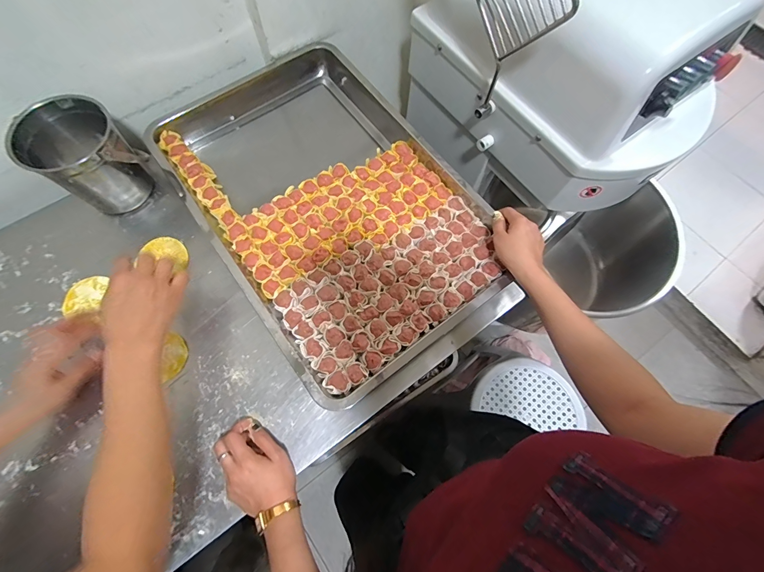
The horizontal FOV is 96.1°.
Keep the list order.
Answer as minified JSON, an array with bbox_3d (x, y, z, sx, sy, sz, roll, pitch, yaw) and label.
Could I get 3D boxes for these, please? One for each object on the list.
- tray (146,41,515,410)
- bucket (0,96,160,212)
[{"bbox_3d":[-0.096,-0.152,0.590,0.387,0.064,0.598,-35,75,-12],"label":"tray"},{"bbox_3d":[-0.461,-0.202,0.549,0.128,0.143,0.128,0,71,-1],"label":"bucket"}]

